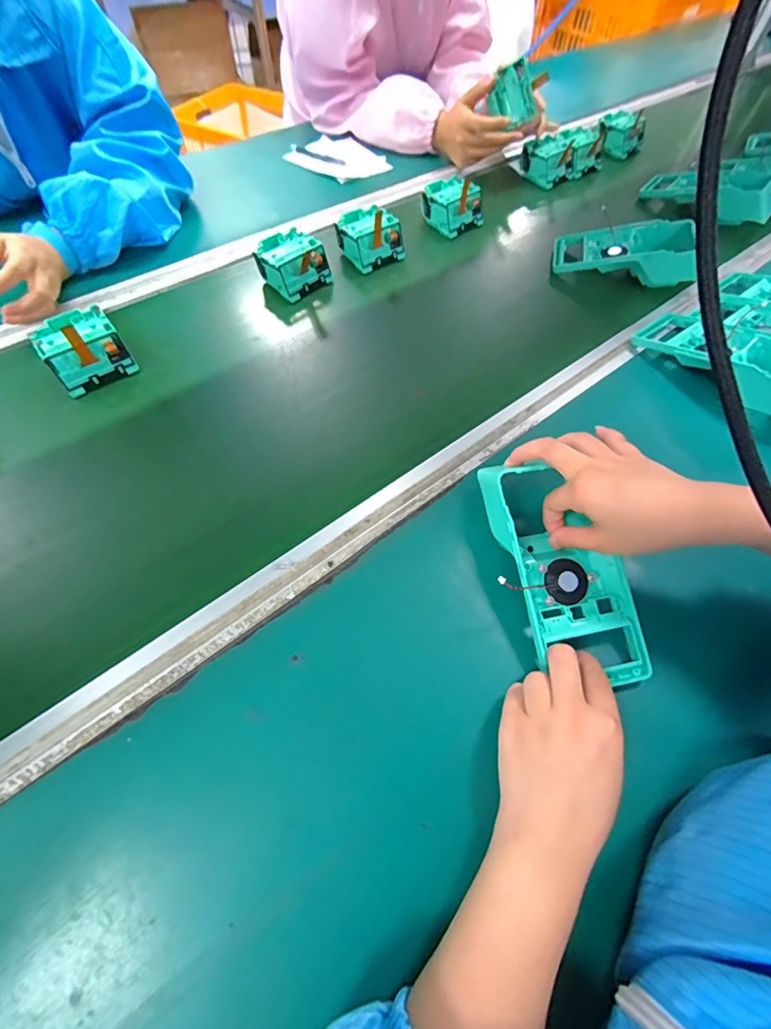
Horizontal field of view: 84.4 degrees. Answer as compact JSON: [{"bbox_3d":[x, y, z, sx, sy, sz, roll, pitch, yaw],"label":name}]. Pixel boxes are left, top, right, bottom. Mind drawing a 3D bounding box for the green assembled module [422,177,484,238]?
[{"bbox_3d":[0.099,-0.459,0.634,0.082,0.048,0.077,-39,68,-21],"label":"green assembled module"}]

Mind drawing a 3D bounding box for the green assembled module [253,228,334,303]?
[{"bbox_3d":[-0.120,-0.320,0.545,0.077,0.052,0.073,40,67,20],"label":"green assembled module"}]

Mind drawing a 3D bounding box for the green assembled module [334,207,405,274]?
[{"bbox_3d":[-0.021,-0.377,0.583,0.083,0.043,0.076,-31,65,-17],"label":"green assembled module"}]

